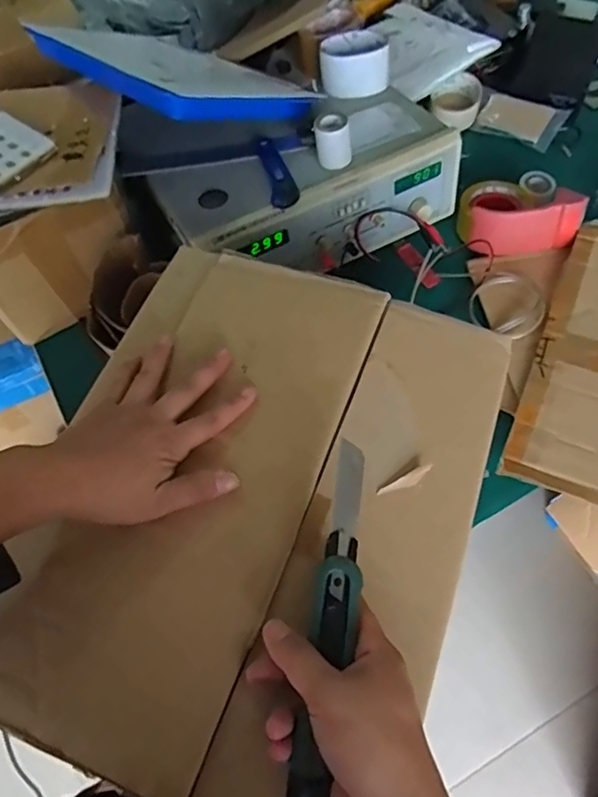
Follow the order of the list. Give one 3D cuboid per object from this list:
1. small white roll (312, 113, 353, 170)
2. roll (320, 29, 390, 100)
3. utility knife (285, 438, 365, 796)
[{"bbox_3d":[0.040,-0.302,0.678,0.043,0.048,0.038,-2,63,2],"label":"small white roll"},{"bbox_3d":[0.075,-0.452,0.776,0.087,0.050,0.087,-1,63,2],"label":"roll"},{"bbox_3d":[0.022,0.139,0.361,0.028,0.017,0.224,8,69,7],"label":"utility knife"}]

